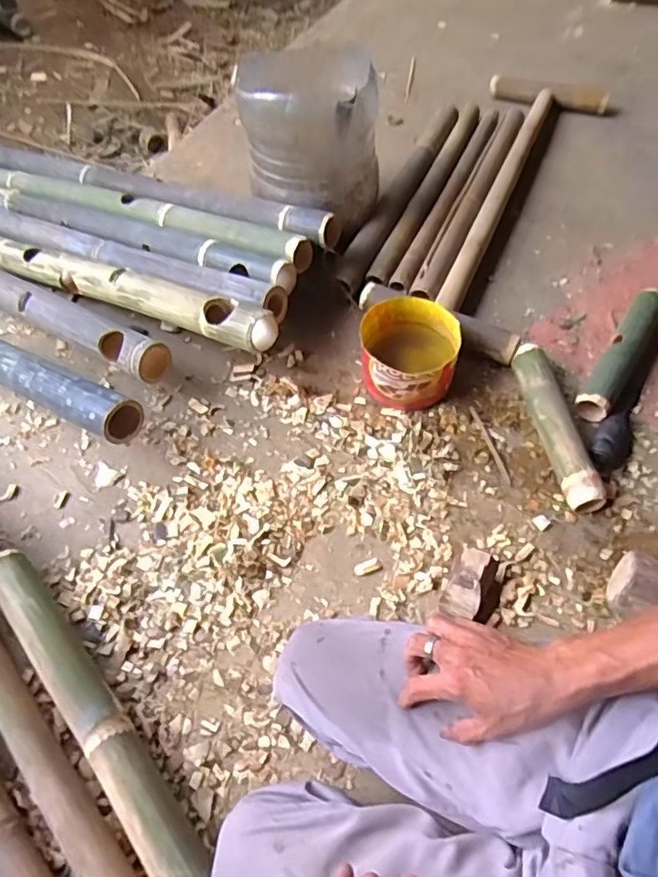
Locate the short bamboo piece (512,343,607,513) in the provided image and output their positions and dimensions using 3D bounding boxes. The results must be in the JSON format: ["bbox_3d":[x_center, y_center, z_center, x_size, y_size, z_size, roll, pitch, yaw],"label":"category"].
[{"bbox_3d":[0.329,-0.022,0.837,0.057,0.054,0.270,-6,57,-2],"label":"short bamboo piece"}]

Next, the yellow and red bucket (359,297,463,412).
[{"bbox_3d":[0.123,-0.134,0.897,0.148,0.089,0.152,-1,57,1],"label":"yellow and red bucket"}]

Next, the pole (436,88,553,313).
[{"bbox_3d":[0.350,-0.505,1.141,0.049,0.045,0.736,21,60,14],"label":"pole"}]

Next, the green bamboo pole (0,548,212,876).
[{"bbox_3d":[-0.208,0.365,0.609,0.059,0.063,0.649,-37,64,-20],"label":"green bamboo pole"}]

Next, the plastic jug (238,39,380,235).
[{"bbox_3d":[-0.032,-0.561,1.032,0.230,0.195,0.249,2,58,3],"label":"plastic jug"}]

